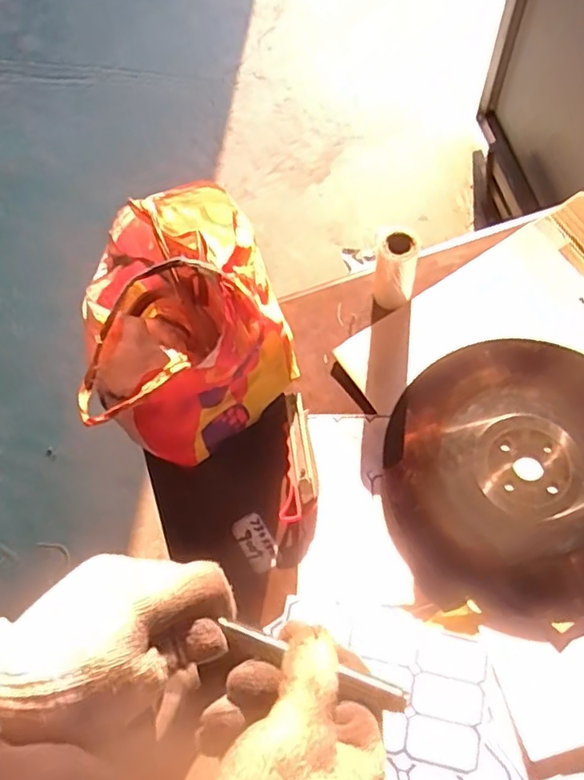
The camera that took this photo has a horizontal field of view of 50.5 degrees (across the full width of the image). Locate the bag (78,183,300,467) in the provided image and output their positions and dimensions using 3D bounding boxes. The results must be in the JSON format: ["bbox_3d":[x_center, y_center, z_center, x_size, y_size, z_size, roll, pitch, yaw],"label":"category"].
[{"bbox_3d":[-0.093,-0.048,0.611,0.183,0.224,0.218,-8,64,0],"label":"bag"}]

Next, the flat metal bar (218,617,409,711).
[{"bbox_3d":[0.015,0.165,0.374,0.114,0.008,0.011,17,72,21],"label":"flat metal bar"}]

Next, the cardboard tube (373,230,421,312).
[{"bbox_3d":[0.123,-0.138,0.727,0.044,0.098,0.047,-1,64,3],"label":"cardboard tube"}]

